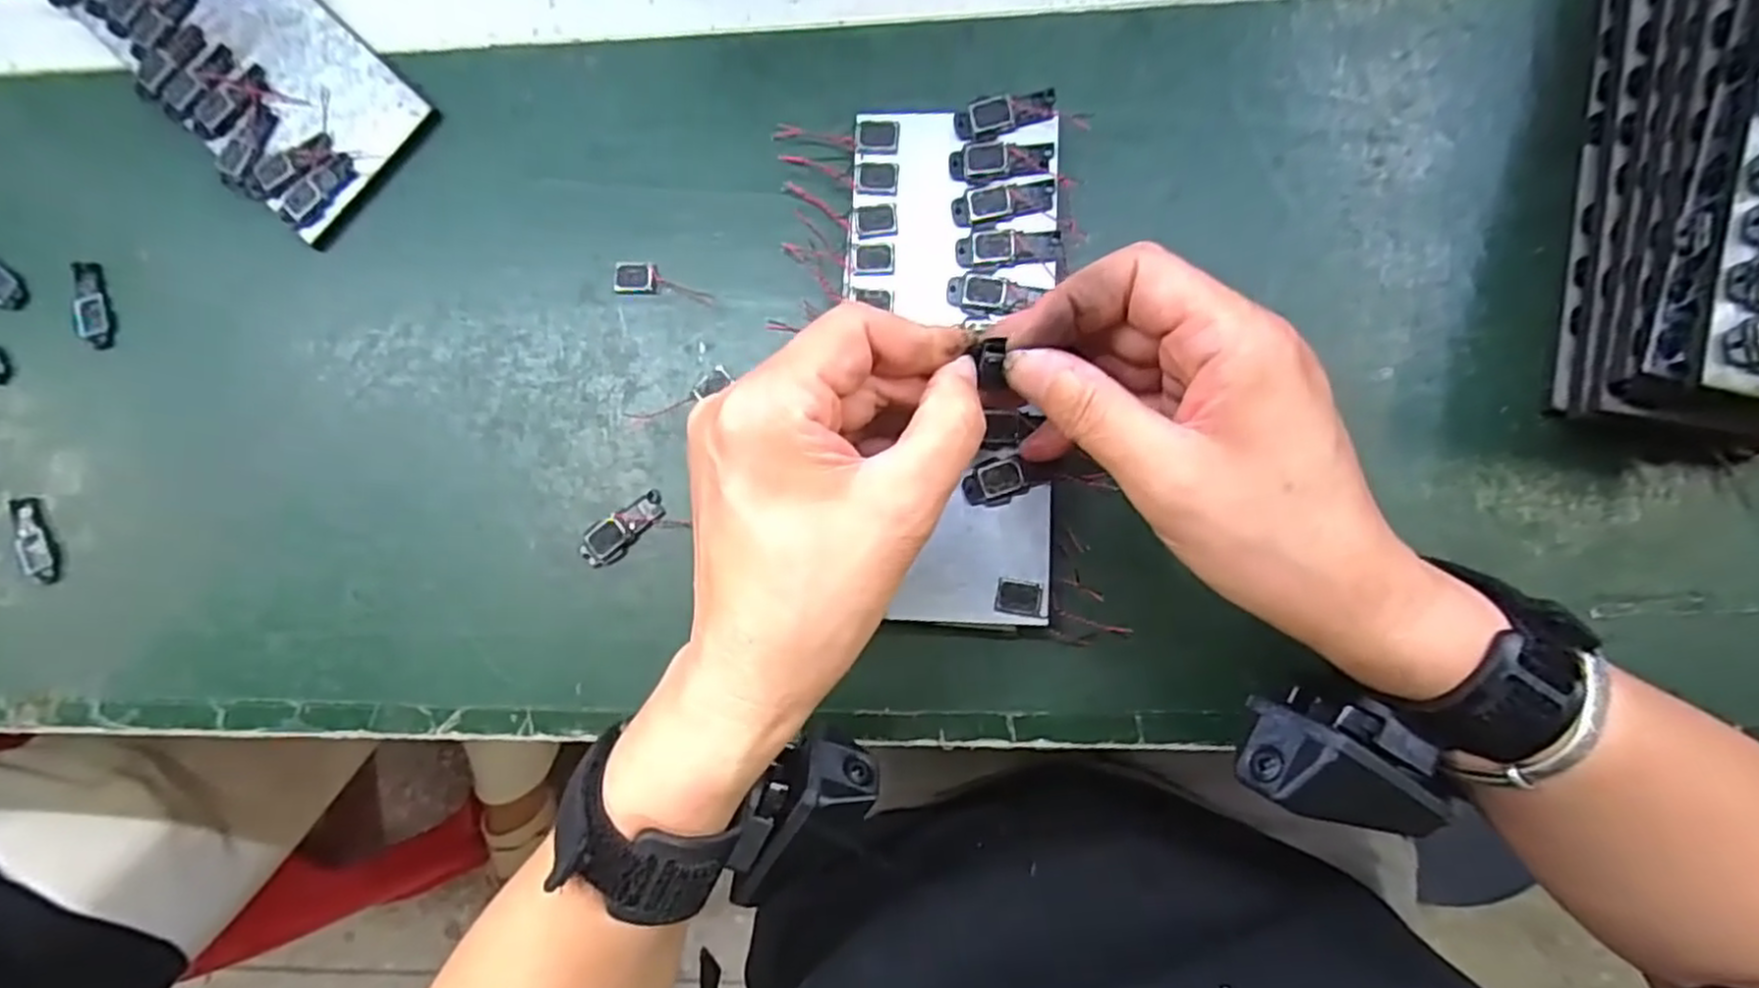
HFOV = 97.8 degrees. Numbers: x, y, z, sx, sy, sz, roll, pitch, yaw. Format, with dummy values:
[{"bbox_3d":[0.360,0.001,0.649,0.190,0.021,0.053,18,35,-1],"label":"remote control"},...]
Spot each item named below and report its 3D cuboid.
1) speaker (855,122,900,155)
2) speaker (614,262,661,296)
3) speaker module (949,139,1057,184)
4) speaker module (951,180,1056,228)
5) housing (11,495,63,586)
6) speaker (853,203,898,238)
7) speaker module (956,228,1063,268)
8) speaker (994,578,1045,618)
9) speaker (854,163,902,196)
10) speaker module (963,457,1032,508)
[{"bbox_3d":[-0.001,-0.143,0.309,0.018,0.004,0.014,5,80,6],"label":"speaker"},{"bbox_3d":[-0.103,-0.092,0.327,0.019,0.004,0.013,0,87,5],"label":"speaker"},{"bbox_3d":[0.048,-0.132,0.301,0.040,0.004,0.016,-6,86,4],"label":"speaker module"},{"bbox_3d":[0.049,-0.114,0.301,0.039,0.004,0.013,-8,86,4],"label":"speaker module"},{"bbox_3d":[-0.377,0.021,0.342,0.016,0.004,0.039,-19,86,3],"label":"housing"},{"bbox_3d":[-0.001,-0.109,0.306,0.017,0.004,0.014,-2,84,-1],"label":"speaker"},{"bbox_3d":[0.051,-0.097,0.299,0.040,0.004,0.014,-5,87,4],"label":"speaker module"},{"bbox_3d":[0.054,0.039,0.292,0.018,0.004,0.013,8,95,3],"label":"speaker"},{"bbox_3d":[-0.001,-0.126,0.307,0.017,0.004,0.013,4,87,1],"label":"speaker"},{"bbox_3d":[0.044,-0.004,0.295,0.024,0.006,0.017,-14,86,4],"label":"speaker module"}]

